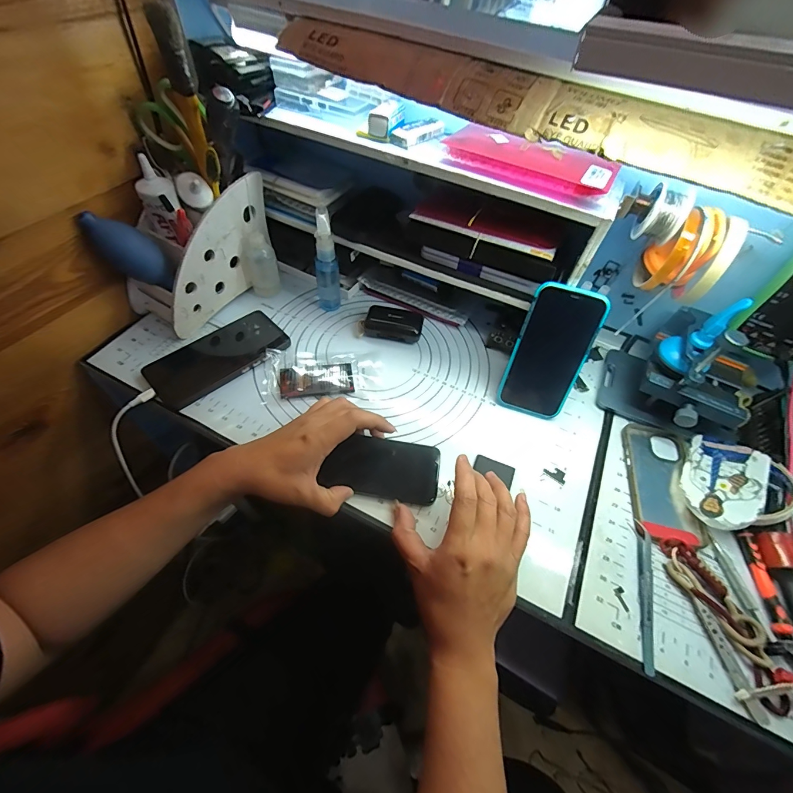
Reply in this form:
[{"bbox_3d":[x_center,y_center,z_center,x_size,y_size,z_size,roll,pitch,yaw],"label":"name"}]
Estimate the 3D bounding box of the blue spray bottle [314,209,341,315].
[{"bbox_3d":[-0.091,-0.173,0.493,0.030,0.137,0.028,-4,55,-8],"label":"blue spray bottle"}]

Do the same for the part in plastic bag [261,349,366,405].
[{"bbox_3d":[-0.103,-0.028,0.469,0.122,0.010,0.069,-5,55,-9],"label":"part in plastic bag"}]

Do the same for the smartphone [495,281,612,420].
[{"bbox_3d":[0.173,-0.047,0.430,0.076,0.151,0.008,20,29,9],"label":"smartphone"}]

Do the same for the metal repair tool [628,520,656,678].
[{"bbox_3d":[0.232,0.181,0.350,0.014,0.012,0.128,14,55,5],"label":"metal repair tool"}]

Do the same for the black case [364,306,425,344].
[{"bbox_3d":[-0.004,-0.098,0.513,0.076,0.029,0.036,11,54,3],"label":"black case"}]

